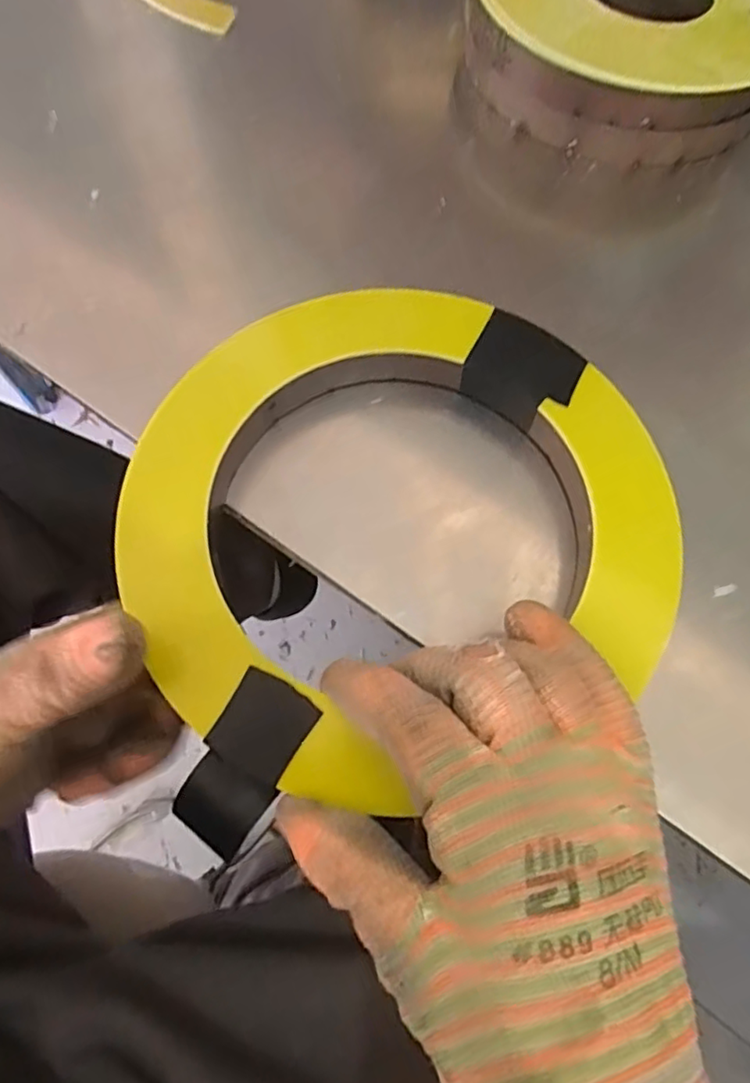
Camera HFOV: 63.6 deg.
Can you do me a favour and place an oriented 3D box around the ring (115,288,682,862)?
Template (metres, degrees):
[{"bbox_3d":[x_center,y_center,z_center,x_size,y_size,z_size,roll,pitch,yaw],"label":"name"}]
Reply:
[{"bbox_3d":[0.013,-0.010,0.250,0.220,0.035,0.199,-14,69,-8],"label":"ring"}]

